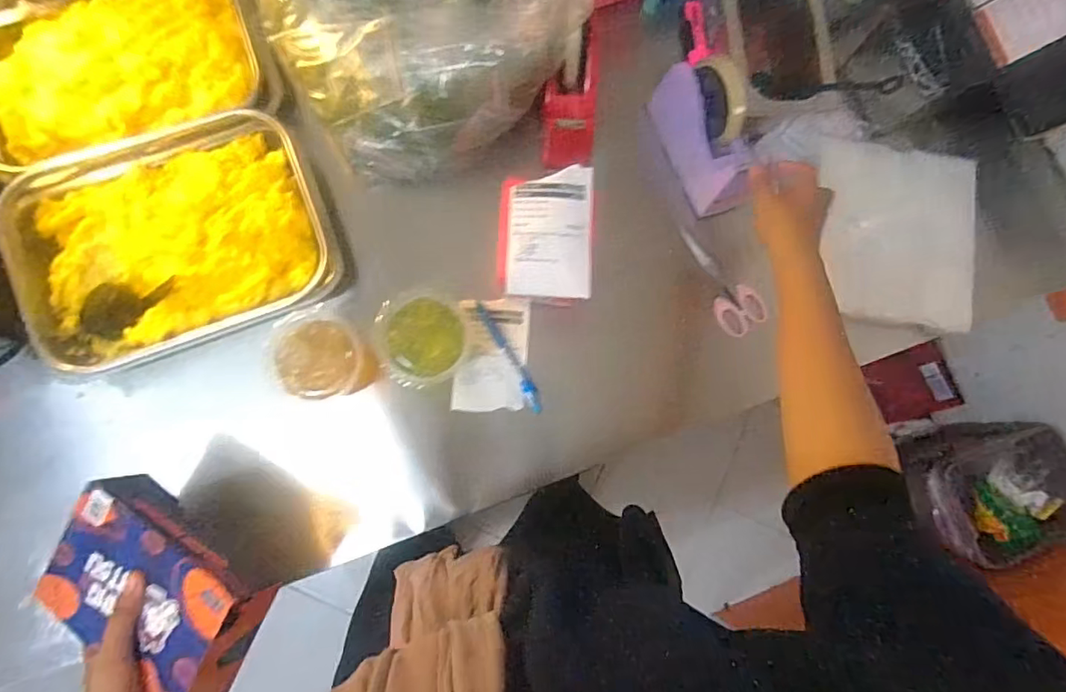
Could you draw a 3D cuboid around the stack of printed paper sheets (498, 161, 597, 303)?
[{"bbox_3d":[0.014,-0.103,0.504,0.086,0.012,0.124,2,81,-4],"label":"stack of printed paper sheets"}]

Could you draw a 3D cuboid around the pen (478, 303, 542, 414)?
[{"bbox_3d":[-0.023,0.012,0.596,0.017,0.015,0.134,-27,84,-7],"label":"pen"}]

